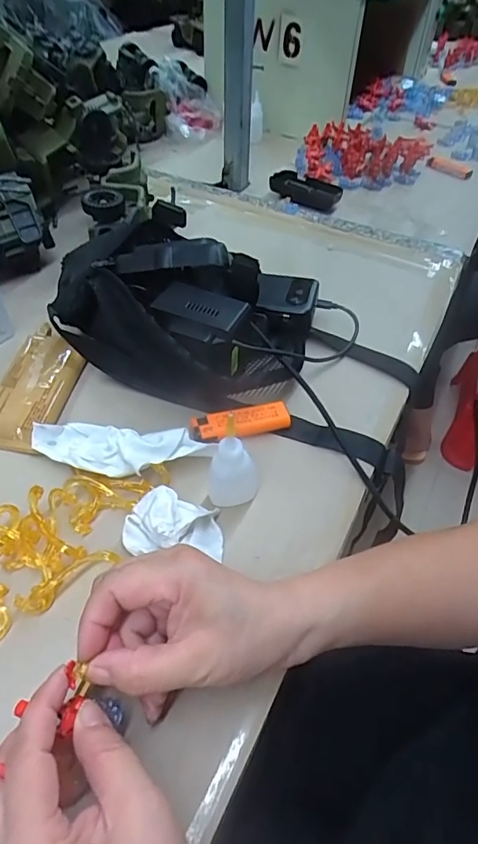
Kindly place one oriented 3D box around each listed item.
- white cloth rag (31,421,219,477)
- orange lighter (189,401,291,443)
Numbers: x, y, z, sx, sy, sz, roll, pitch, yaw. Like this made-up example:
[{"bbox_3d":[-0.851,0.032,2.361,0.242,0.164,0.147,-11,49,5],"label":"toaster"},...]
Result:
[{"bbox_3d":[-0.091,0.018,0.374,0.140,0.022,0.040,3,46,15],"label":"white cloth rag"},{"bbox_3d":[0.001,0.000,0.403,0.082,0.007,0.025,-11,70,-15],"label":"orange lighter"}]

